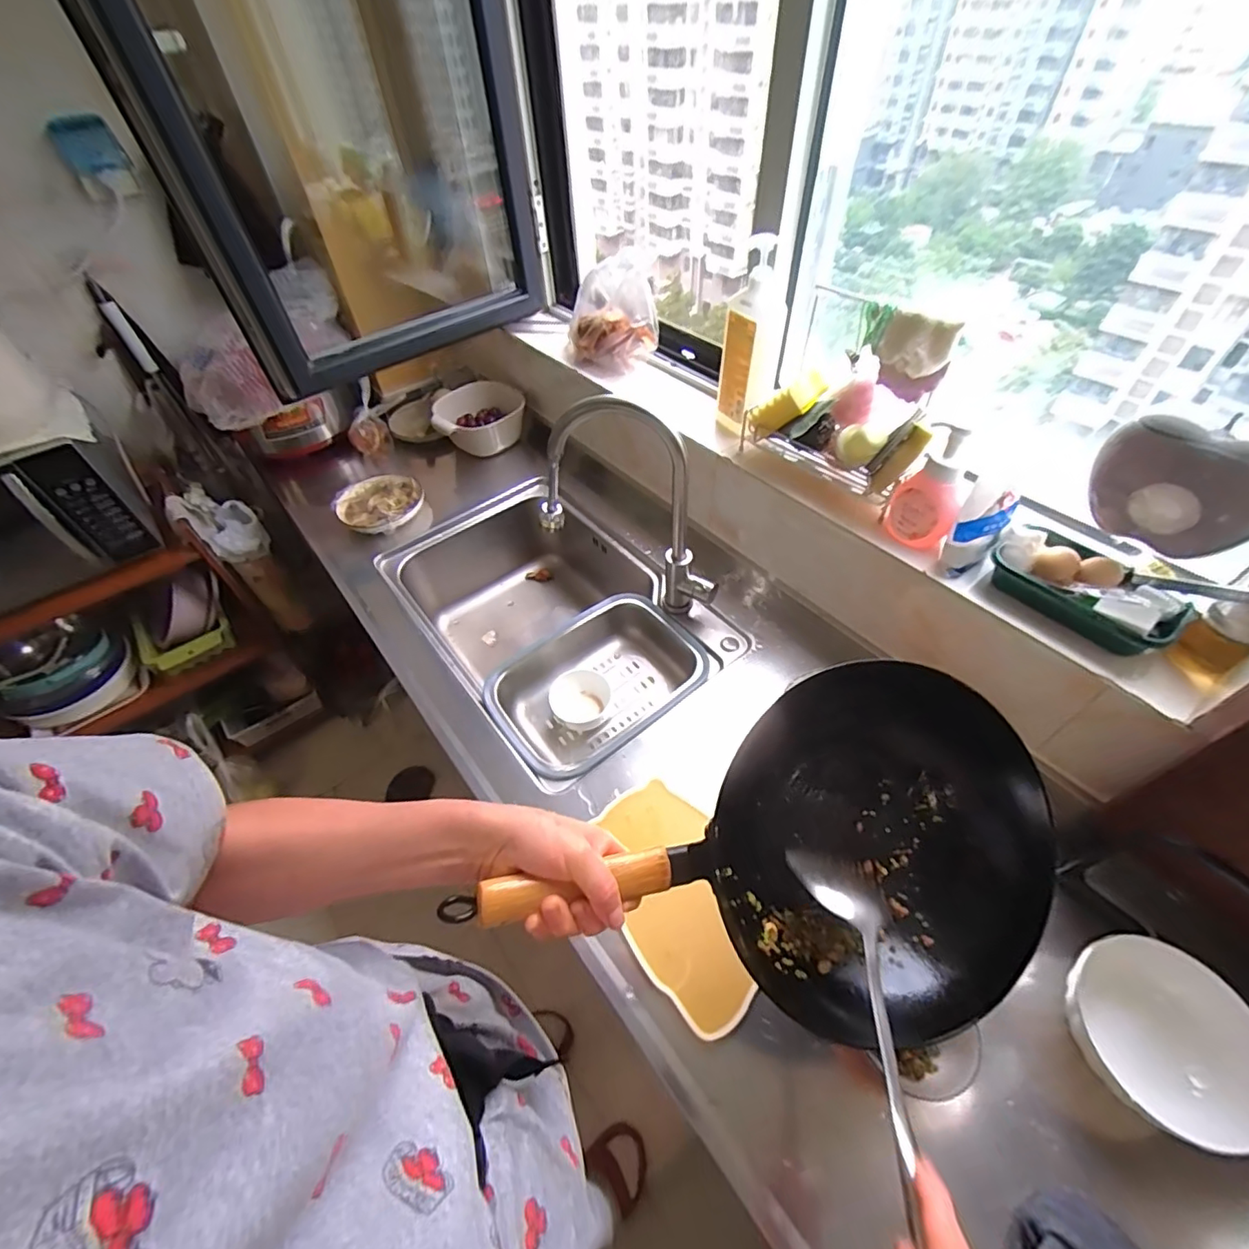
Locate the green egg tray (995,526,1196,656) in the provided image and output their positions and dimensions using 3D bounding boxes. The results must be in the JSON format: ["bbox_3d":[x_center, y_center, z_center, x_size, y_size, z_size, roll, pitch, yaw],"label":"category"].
[{"bbox_3d":[0.536,-0.043,0.643,0.084,0.064,0.189,-26,54,-17],"label":"green egg tray"}]

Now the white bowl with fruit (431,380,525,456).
[{"bbox_3d":[-0.341,-0.487,1.317,0.211,0.103,0.177,-12,51,-6],"label":"white bowl with fruit"}]

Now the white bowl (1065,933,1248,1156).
[{"bbox_3d":[0.515,0.405,0.542,0.144,0.104,0.150,-2,51,2],"label":"white bowl"}]

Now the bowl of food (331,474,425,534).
[{"bbox_3d":[-0.521,-0.252,1.185,0.168,0.061,0.174,-2,51,2],"label":"bowl of food"}]

